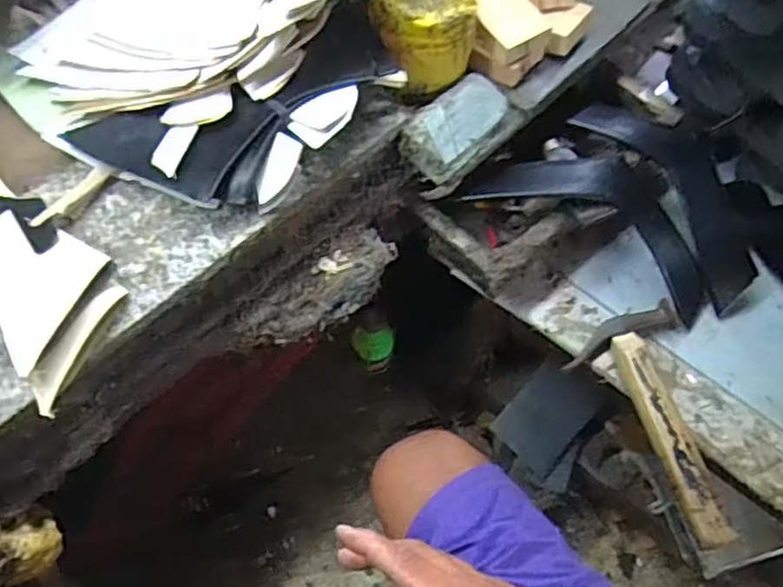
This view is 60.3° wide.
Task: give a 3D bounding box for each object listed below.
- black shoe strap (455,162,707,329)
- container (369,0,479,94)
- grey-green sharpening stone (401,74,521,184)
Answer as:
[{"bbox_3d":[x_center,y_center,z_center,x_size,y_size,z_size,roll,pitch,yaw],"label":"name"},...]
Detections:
[{"bbox_3d":[0.222,-0.072,0.690,0.264,0.049,0.109,32,64,-1],"label":"black shoe strap"},{"bbox_3d":[0.028,-0.243,0.604,0.090,0.071,0.089,1,61,-2],"label":"container"},{"bbox_3d":[0.062,-0.151,0.622,0.114,0.036,0.062,-41,70,-21],"label":"grey-green sharpening stone"}]

